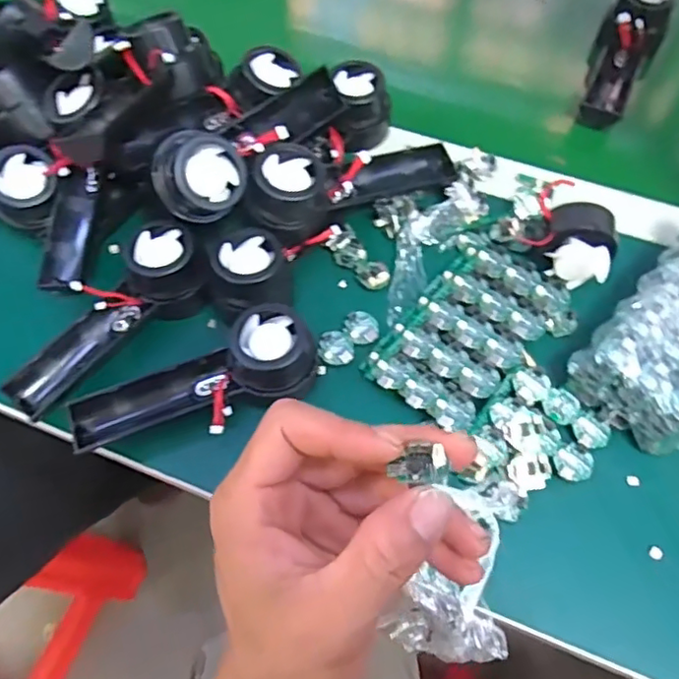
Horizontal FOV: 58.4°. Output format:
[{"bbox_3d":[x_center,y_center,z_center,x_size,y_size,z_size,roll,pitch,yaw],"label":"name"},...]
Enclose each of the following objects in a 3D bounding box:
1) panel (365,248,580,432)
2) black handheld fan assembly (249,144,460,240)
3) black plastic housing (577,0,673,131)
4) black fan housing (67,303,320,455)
[{"bbox_3d":[0.090,-0.005,0.418,0.089,0.024,0.133,38,68,18],"label":"panel"},{"bbox_3d":[0.010,-0.121,0.459,0.166,0.048,0.053,-19,66,-25],"label":"black handheld fan assembly"},{"bbox_3d":[0.256,-0.258,0.543,0.053,0.049,0.157,24,66,8],"label":"black plastic housing"},{"bbox_3d":[-0.092,0.032,0.408,0.163,0.056,0.064,-20,67,3],"label":"black fan housing"}]

